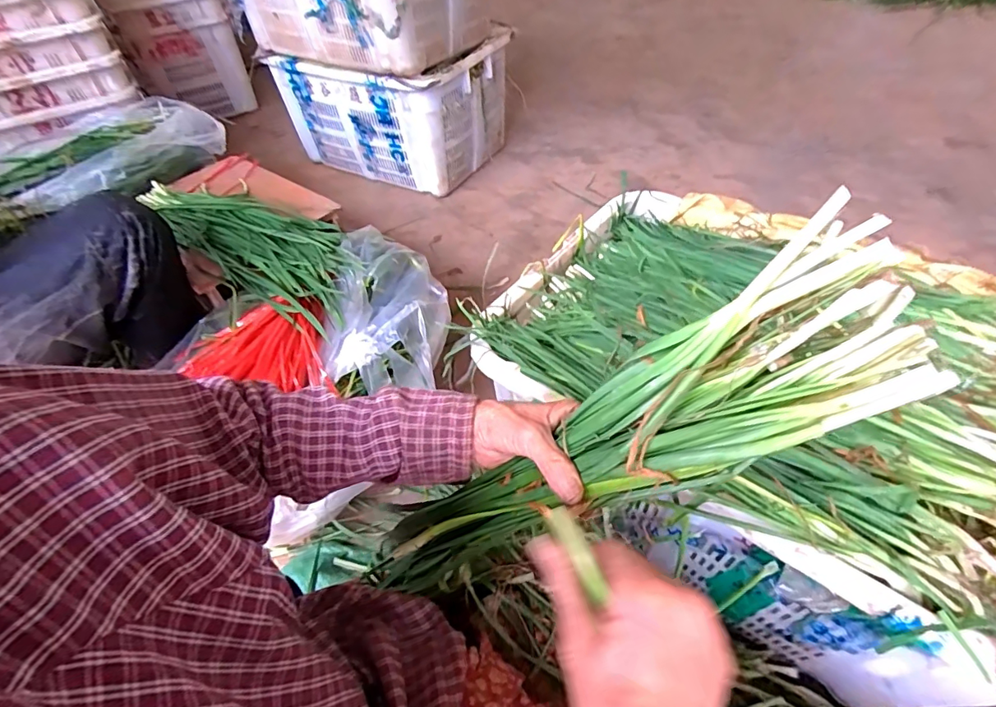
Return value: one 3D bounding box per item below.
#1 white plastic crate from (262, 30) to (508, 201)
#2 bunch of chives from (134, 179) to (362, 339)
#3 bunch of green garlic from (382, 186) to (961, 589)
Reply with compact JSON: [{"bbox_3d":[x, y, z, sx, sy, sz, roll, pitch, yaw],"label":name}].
[{"bbox_3d":[-0.319,-0.793,1.588,0.605,0.387,0.443,19,54,19],"label":"white plastic crate"},{"bbox_3d":[-0.490,-0.236,0.982,0.544,0.083,0.203,26,57,23],"label":"bunch of chives"},{"bbox_3d":[0.060,0.075,0.353,0.431,0.045,0.099,-38,43,30],"label":"bunch of green garlic"}]

